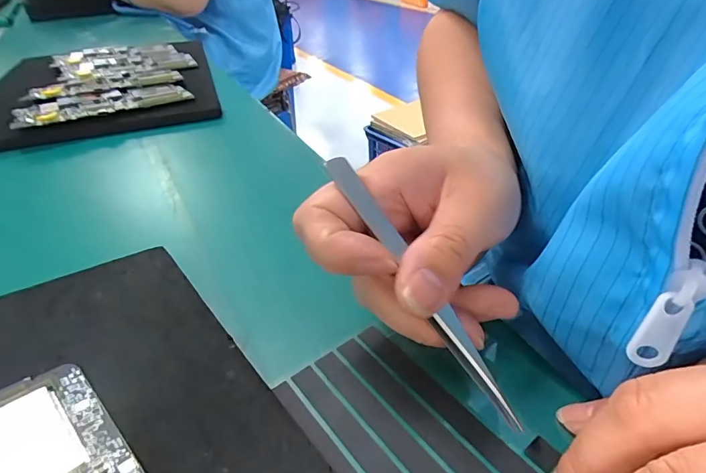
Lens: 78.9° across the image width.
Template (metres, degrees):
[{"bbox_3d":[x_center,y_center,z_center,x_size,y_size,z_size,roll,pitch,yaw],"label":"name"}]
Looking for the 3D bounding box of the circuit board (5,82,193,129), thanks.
[{"bbox_3d":[-0.242,-0.131,0.419,0.152,0.005,0.066,-21,42,-28],"label":"circuit board"}]

